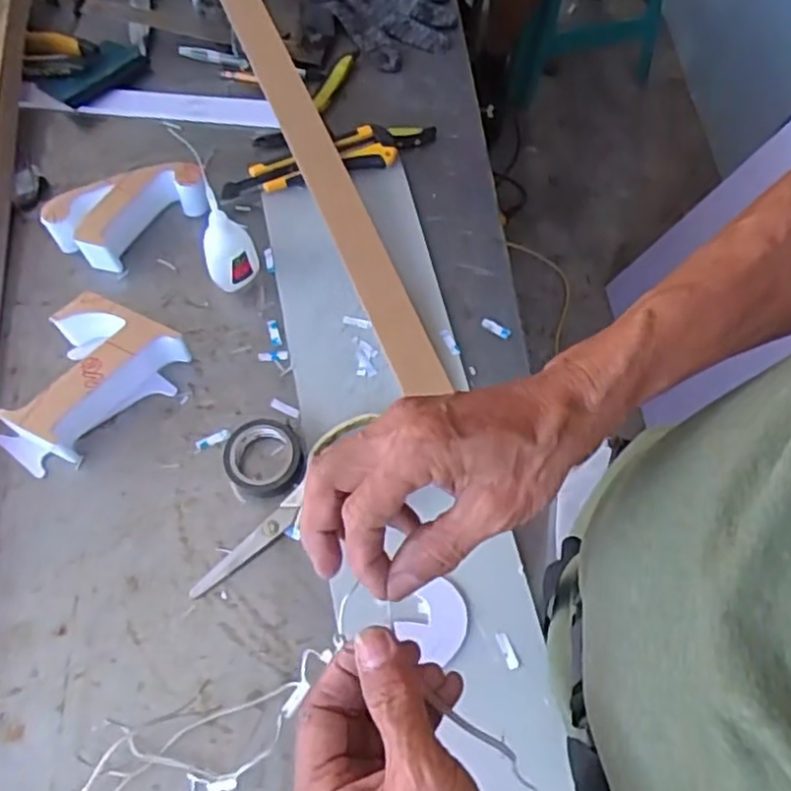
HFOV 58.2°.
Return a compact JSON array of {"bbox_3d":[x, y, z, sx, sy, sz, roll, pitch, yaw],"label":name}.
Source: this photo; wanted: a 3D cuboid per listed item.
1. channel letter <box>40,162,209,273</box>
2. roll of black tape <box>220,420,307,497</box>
[{"bbox_3d":[-0.239,-0.166,0.641,0.134,0.045,0.066,-39,71,-17],"label":"channel letter"},{"bbox_3d":[-0.102,0.046,0.551,0.058,0.021,0.062,0,65,0],"label":"roll of black tape"}]

